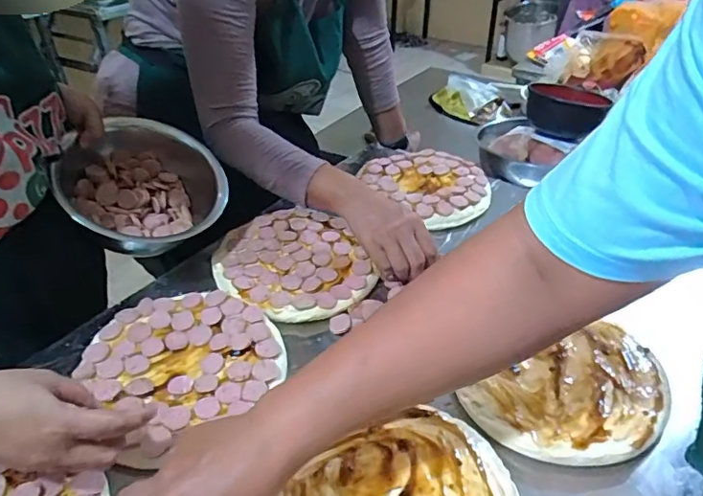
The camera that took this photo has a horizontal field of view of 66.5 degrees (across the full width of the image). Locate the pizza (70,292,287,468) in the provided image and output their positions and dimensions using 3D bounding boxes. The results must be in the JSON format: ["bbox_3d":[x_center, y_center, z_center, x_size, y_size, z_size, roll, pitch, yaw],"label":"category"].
[{"bbox_3d":[-0.173,0.106,0.544,0.174,0.015,0.181,-29,45,-36],"label":"pizza"}]

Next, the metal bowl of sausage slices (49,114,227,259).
[{"bbox_3d":[-0.263,-0.080,0.651,0.199,0.094,0.199,30,51,-16],"label":"metal bowl of sausage slices"}]

